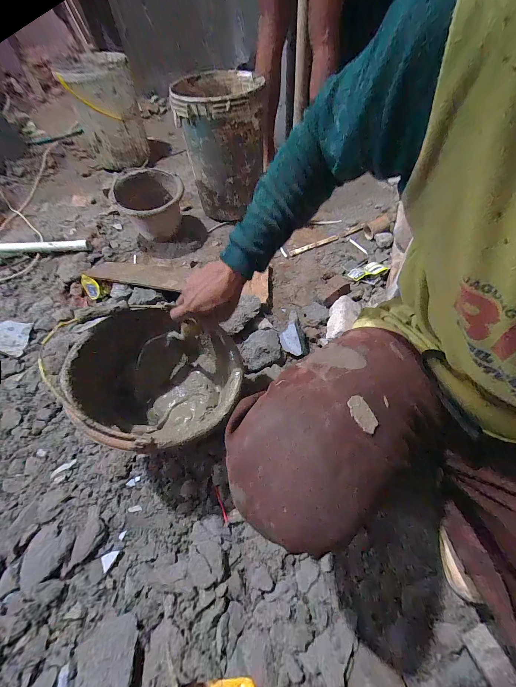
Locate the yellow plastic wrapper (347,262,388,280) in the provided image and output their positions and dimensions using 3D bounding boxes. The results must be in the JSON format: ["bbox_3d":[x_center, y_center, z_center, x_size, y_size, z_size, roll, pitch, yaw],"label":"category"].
[{"bbox_3d":[0.365,-0.245,0.883,0.122,0.018,0.060,-21,58,-10],"label":"yellow plastic wrapper"}]

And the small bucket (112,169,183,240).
[{"bbox_3d":[-0.393,-0.507,0.984,0.229,0.194,0.239,-2,56,3],"label":"small bucket"}]

